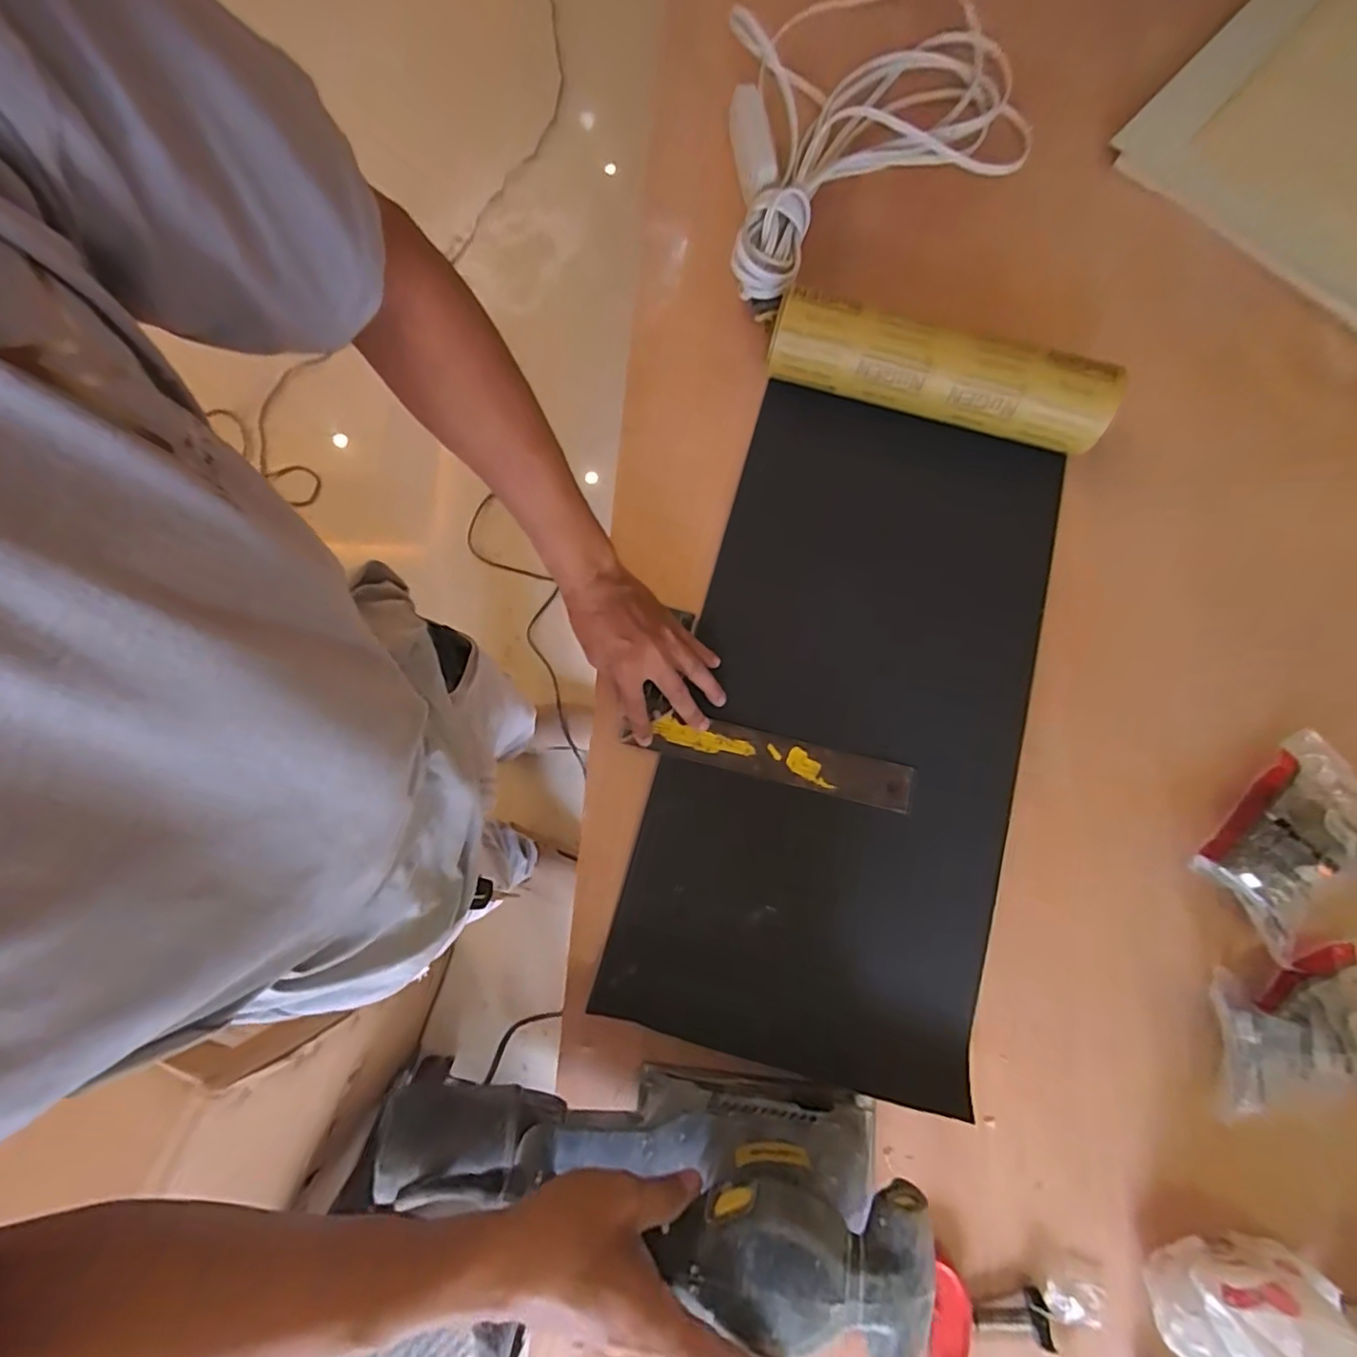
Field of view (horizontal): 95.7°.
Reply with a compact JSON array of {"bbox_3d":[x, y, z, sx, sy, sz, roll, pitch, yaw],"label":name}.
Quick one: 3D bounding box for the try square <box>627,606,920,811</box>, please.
[{"bbox_3d":[0.094,0.036,0.543,0.244,0.016,0.120,18,79,3],"label":"try square"}]

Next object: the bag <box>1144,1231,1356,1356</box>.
[{"bbox_3d":[0.397,0.446,0.407,0.111,0.105,0.108,28,79,5],"label":"bag"}]

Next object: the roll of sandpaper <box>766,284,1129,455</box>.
[{"bbox_3d":[0.235,-0.277,0.562,0.305,0.067,0.056,17,78,3],"label":"roll of sandpaper"}]

